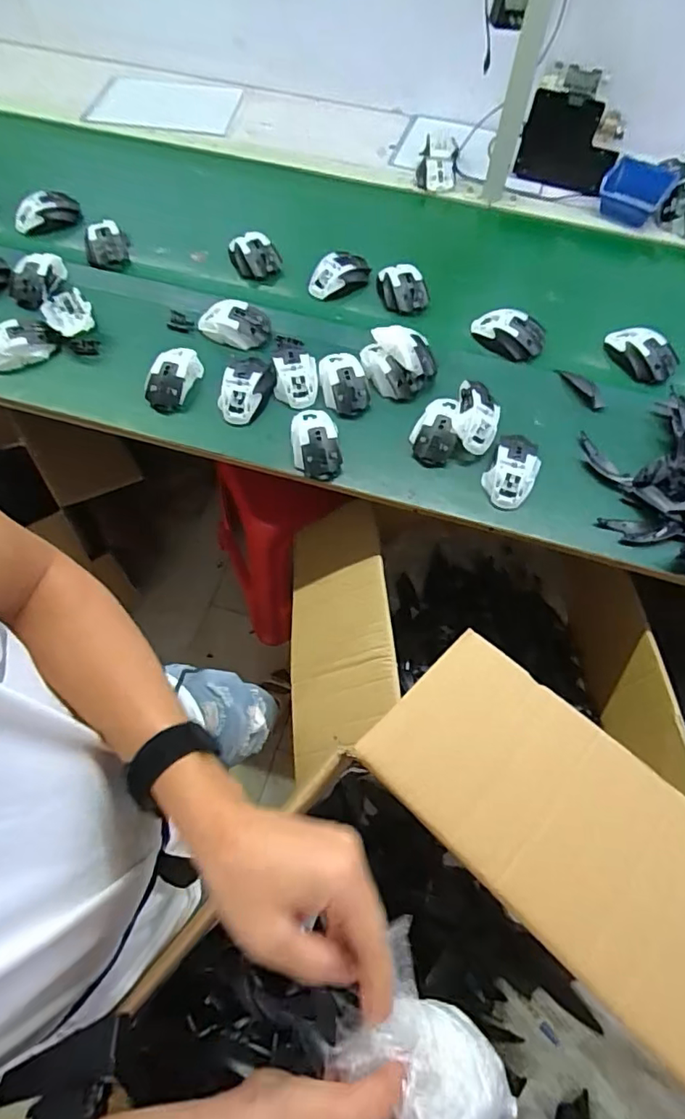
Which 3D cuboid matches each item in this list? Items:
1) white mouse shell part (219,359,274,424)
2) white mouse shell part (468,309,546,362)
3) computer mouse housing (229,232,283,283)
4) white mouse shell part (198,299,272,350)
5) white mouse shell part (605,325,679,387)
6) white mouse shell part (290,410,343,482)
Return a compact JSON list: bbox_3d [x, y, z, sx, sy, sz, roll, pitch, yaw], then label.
[{"bbox_3d":[-0.144,-0.253,0.817,0.070,0.045,0.112,22,62,7],"label":"white mouse shell part"},{"bbox_3d":[0.267,-0.364,0.878,0.114,0.034,0.072,17,62,5],"label":"white mouse shell part"},{"bbox_3d":[-0.151,-0.521,0.947,0.076,0.052,0.101,-18,65,-13],"label":"computer mouse housing"},{"bbox_3d":[-0.171,-0.369,0.869,0.117,0.049,0.071,5,61,-2],"label":"white mouse shell part"},{"bbox_3d":[0.474,-0.329,0.874,0.113,0.034,0.061,31,64,12],"label":"white mouse shell part"},{"bbox_3d":[-0.039,-0.169,0.779,0.067,0.038,0.116,-8,63,-8],"label":"white mouse shell part"}]

